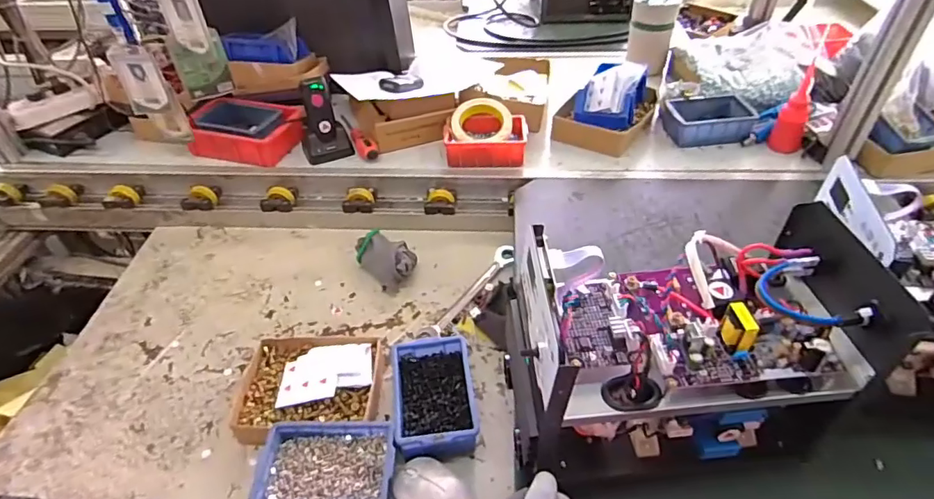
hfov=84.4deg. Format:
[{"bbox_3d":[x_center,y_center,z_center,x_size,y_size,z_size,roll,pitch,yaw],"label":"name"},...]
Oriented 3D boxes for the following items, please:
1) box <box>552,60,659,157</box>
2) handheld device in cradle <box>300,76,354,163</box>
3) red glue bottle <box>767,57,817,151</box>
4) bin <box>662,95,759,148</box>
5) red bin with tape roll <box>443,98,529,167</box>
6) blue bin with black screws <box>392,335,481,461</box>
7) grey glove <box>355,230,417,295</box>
[{"bbox_3d":[0.268,-0.279,0.974,0.156,0.101,0.197,18,47,22],"label":"box"},{"bbox_3d":[-0.265,-0.233,0.940,0.085,0.133,0.055,-19,45,-16],"label":"handheld device in cradle"},{"bbox_3d":[0.566,-0.242,0.879,0.050,0.161,0.059,22,48,25],"label":"red glue bottle"},{"bbox_3d":[0.452,-0.240,0.965,0.156,0.053,0.110,-7,43,-5],"label":"bin"},{"bbox_3d":[0.034,-0.211,0.927,0.146,0.071,0.109,0,43,3],"label":"red bin with tape roll"},{"bbox_3d":[-0.041,0.187,0.653,0.098,0.057,0.153,-8,43,-5],"label":"blue bin with black screws"},{"bbox_3d":[-0.130,0.016,0.842,0.071,0.056,0.113,-30,49,-26],"label":"grey glove"}]

